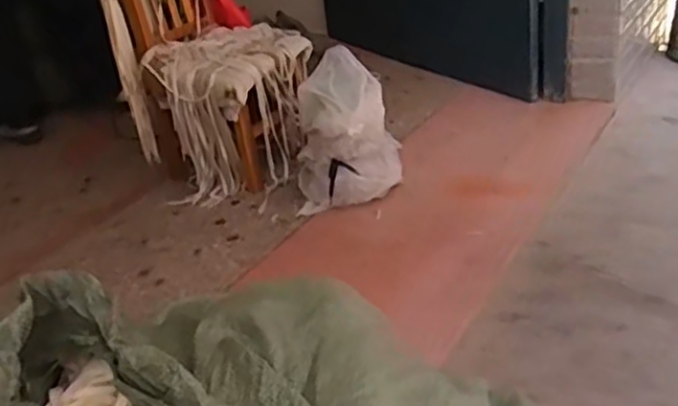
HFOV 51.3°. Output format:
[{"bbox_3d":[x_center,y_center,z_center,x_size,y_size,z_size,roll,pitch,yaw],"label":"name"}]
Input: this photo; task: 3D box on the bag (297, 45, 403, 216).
[{"bbox_3d":[0.019,-0.183,1.697,0.249,0.315,0.215,-4,29,1],"label":"bag"}]

